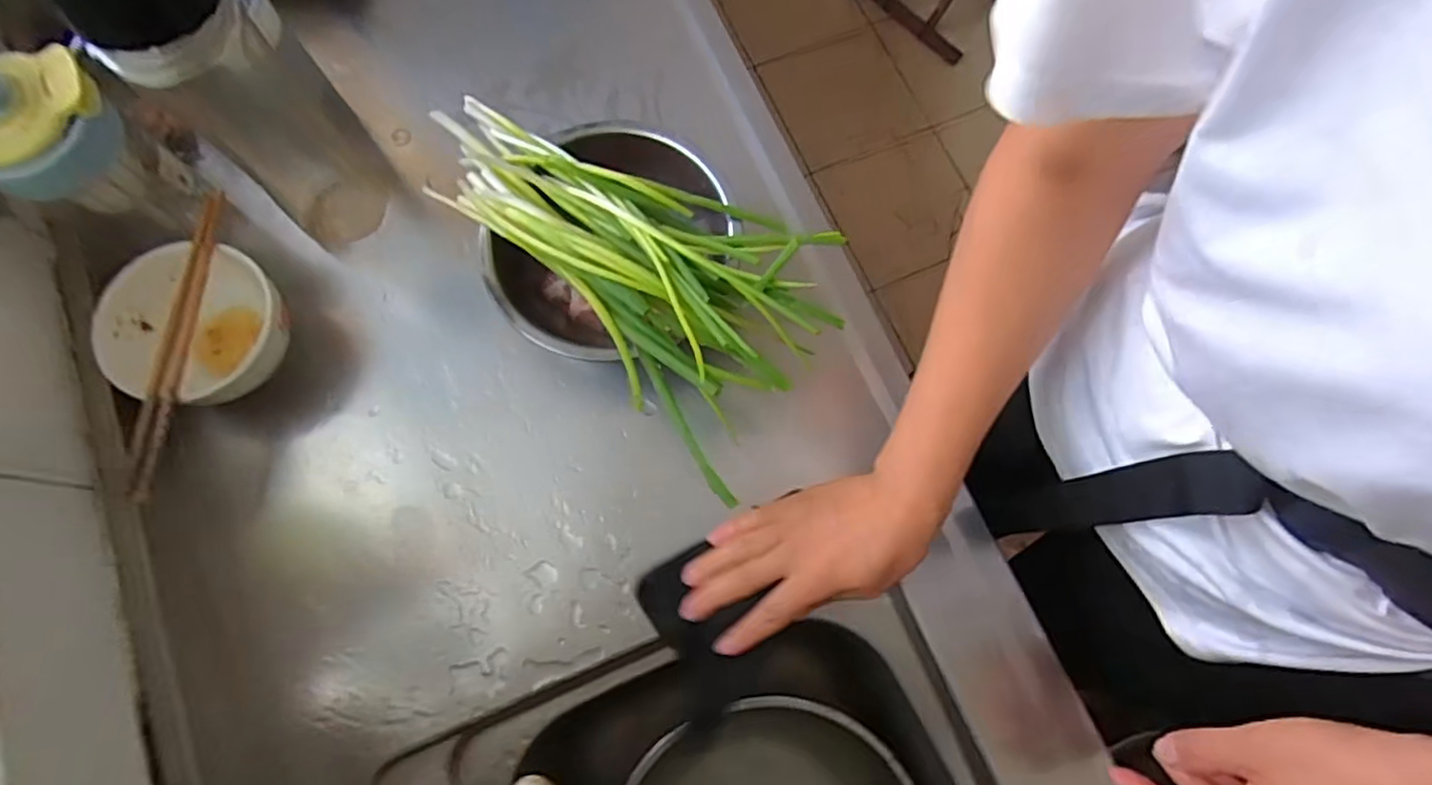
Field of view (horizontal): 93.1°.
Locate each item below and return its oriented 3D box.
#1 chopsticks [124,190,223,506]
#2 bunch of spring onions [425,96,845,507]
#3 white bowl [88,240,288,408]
[{"bbox_3d":[-0.364,-0.034,0.459,0.012,0.012,0.211,4,75,0],"label":"chopsticks"},{"bbox_3d":[-0.062,-0.109,0.470,0.294,0.034,0.159,38,77,9],"label":"bunch of spring onions"},{"bbox_3d":[-0.366,-0.044,0.493,0.111,0.068,0.108,0,75,-1],"label":"white bowl"}]

